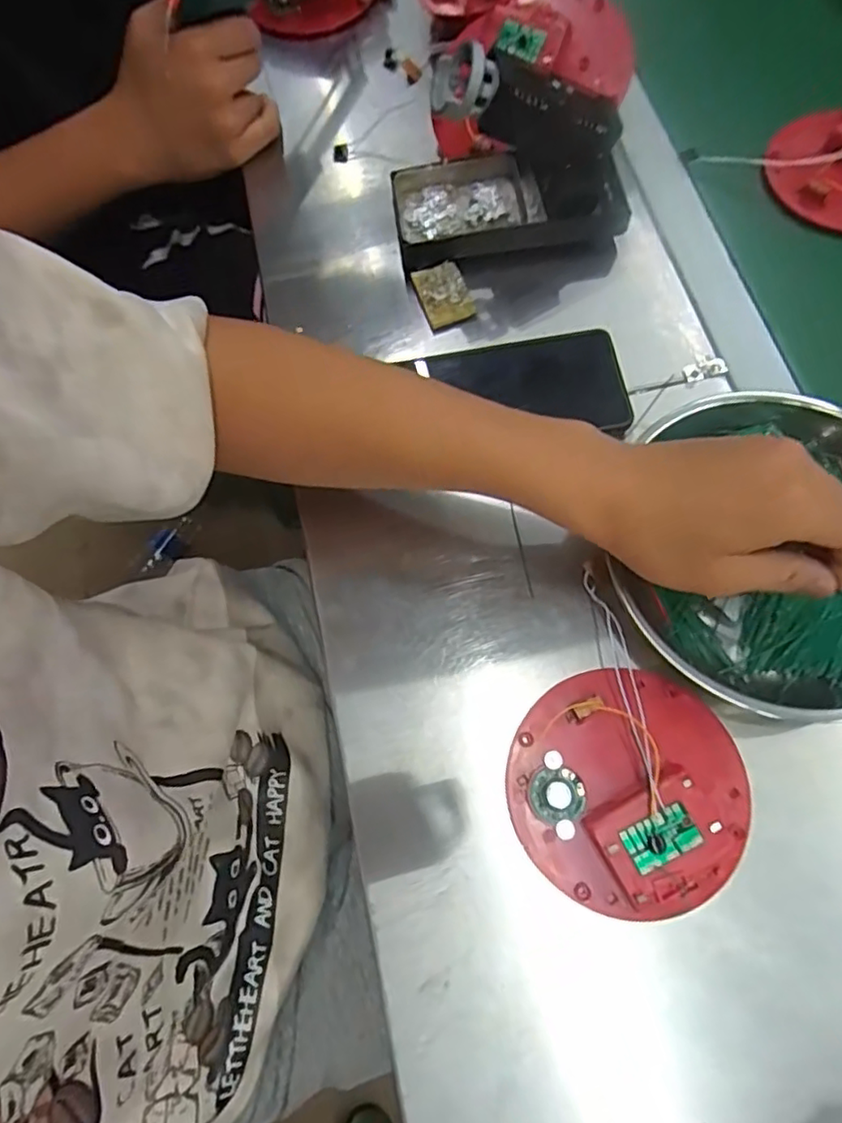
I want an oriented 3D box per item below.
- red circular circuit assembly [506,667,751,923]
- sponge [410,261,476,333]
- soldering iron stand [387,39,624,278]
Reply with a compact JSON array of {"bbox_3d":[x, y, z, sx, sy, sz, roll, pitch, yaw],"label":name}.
[{"bbox_3d":[0.109,0.118,0.323,0.117,0.023,0.120,-1,71,2],"label":"red circular circuit assembly"},{"bbox_3d":[0.016,-0.194,0.448,0.036,0.008,0.050,-17,72,-3],"label":"sponge"},{"bbox_3d":[0.061,-0.280,0.420,0.161,0.107,0.082,-10,71,-1],"label":"soldering iron stand"}]

